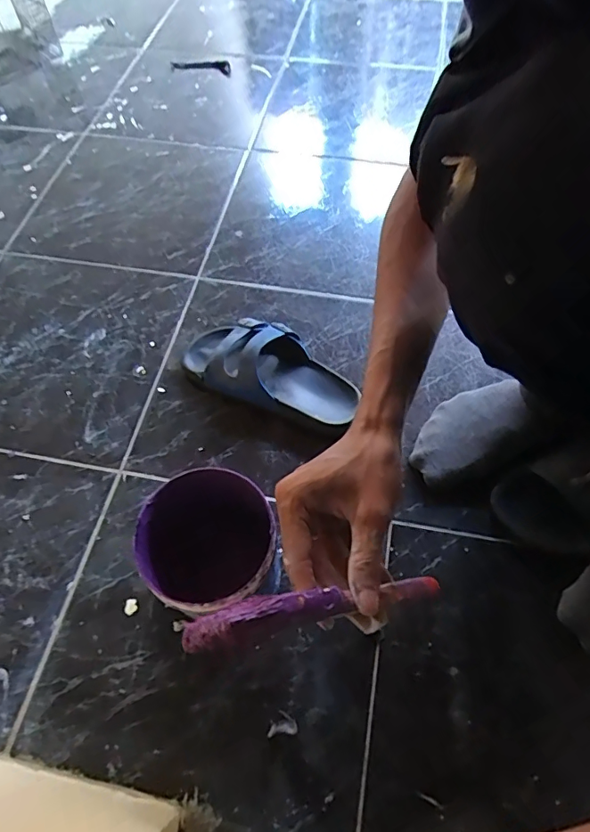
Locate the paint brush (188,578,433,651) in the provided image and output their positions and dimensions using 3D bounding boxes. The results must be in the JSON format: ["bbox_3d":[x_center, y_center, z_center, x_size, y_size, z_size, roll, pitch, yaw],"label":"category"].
[{"bbox_3d":[0.025,0.114,0.297,0.189,0.055,0.012,11,48,-42],"label":"paint brush"}]

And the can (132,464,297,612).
[{"bbox_3d":[-0.068,0.122,0.436,0.102,0.141,0.111,-1,60,2],"label":"can"}]

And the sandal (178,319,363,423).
[{"bbox_3d":[-0.028,-0.063,0.584,0.212,0.066,0.089,21,63,14],"label":"sandal"}]

